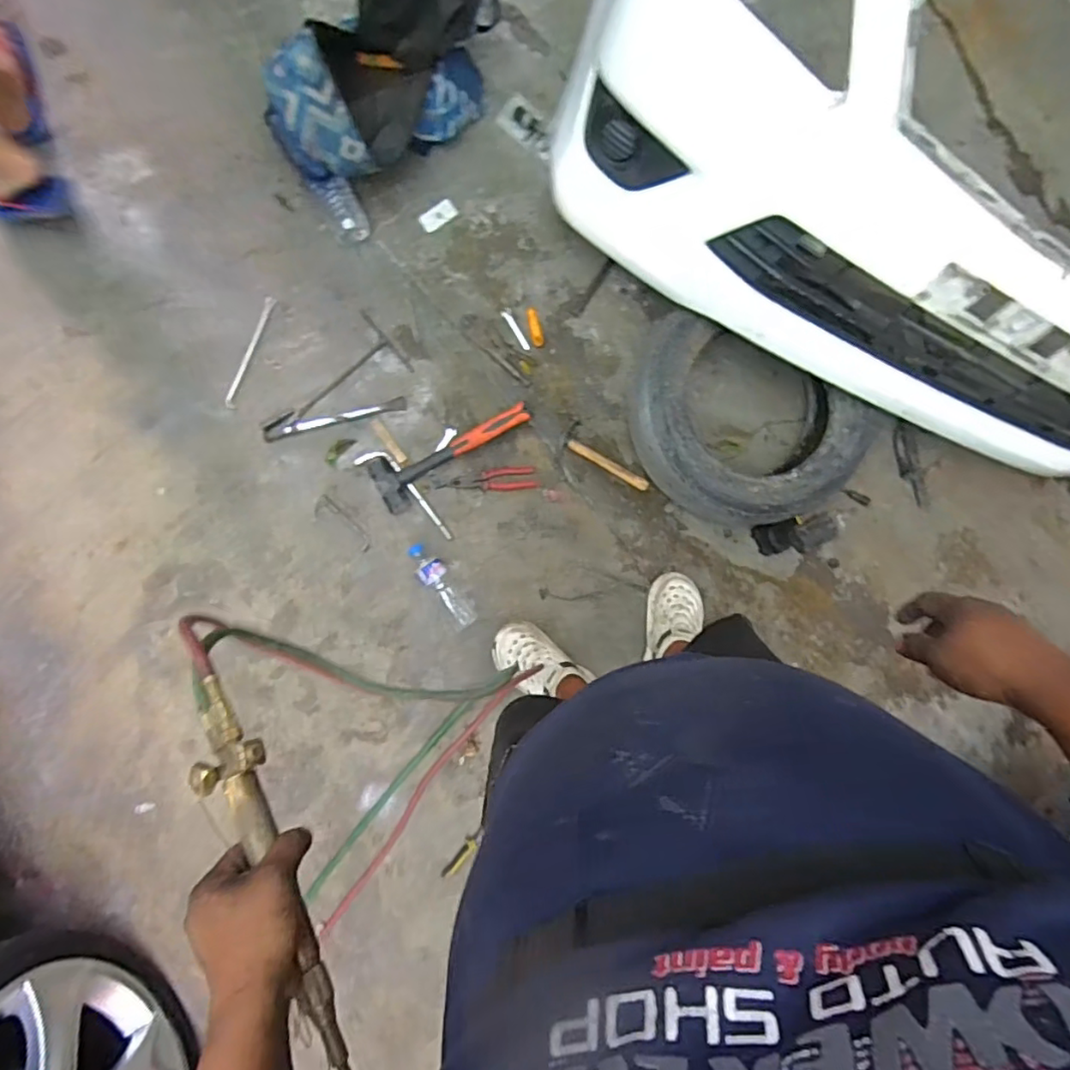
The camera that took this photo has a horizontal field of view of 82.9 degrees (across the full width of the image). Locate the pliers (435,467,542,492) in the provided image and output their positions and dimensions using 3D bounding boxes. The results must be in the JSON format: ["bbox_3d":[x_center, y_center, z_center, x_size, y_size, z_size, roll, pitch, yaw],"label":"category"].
[{"bbox_3d":[-0.106,-0.126,1.399,0.229,0.014,0.052,-4,87,-4],"label":"pliers"}]

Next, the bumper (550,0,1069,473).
[{"bbox_3d":[0.777,-0.529,1.120,1.545,0.414,0.455,21,86,-2],"label":"bumper"}]

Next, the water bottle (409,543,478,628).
[{"bbox_3d":[-0.209,0.113,1.352,0.060,0.049,0.216,-34,90,-5],"label":"water bottle"}]

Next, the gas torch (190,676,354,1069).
[{"bbox_3d":[-0.210,0.288,0.496,0.055,0.034,0.376,-28,74,-5],"label":"gas torch"}]

